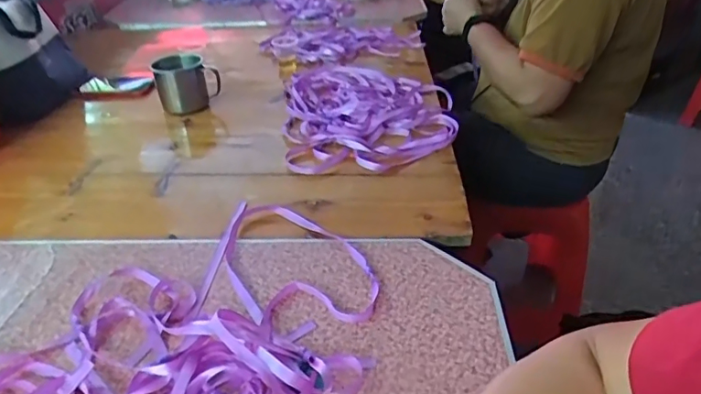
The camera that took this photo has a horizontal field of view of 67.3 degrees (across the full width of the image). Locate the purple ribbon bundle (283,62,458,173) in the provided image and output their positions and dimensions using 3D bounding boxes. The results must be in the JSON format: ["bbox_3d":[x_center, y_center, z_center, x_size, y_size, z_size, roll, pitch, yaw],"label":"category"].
[{"bbox_3d":[0.033,-0.163,0.902,0.280,0.029,0.425,-1,34,0],"label":"purple ribbon bundle"}]

